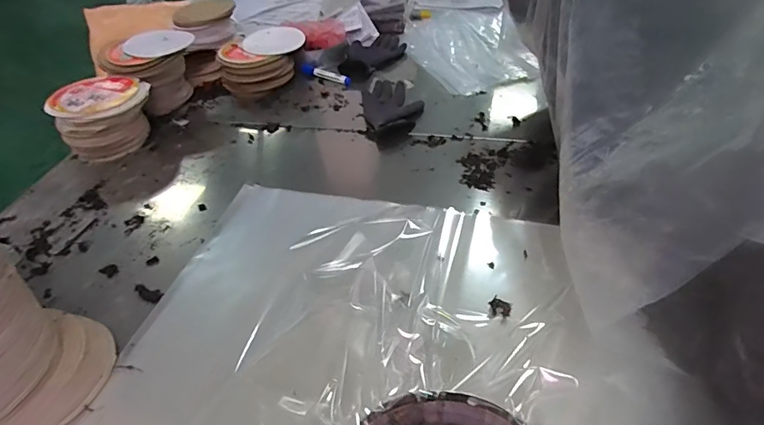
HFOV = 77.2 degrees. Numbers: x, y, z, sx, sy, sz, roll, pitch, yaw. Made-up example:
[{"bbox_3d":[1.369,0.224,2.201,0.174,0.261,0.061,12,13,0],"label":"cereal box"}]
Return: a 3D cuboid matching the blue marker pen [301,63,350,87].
[{"bbox_3d":[-0.128,-0.313,1.083,0.121,0.020,0.020,17,47,22],"label":"blue marker pen"}]

